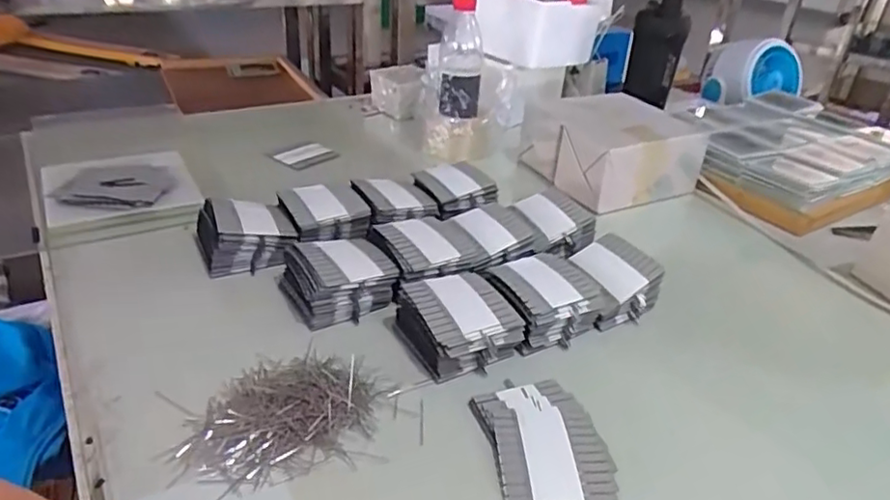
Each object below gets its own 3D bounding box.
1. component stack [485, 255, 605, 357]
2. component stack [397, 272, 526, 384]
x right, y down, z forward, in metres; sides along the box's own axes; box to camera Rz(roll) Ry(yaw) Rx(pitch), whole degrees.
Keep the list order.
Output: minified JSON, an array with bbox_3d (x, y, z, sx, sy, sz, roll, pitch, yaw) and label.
[{"bbox_3d":[0.097,0.046,0.595,0.098,0.038,0.100,-7,32,-19],"label":"component stack"},{"bbox_3d":[0.014,0.064,0.551,0.091,0.045,0.090,-13,35,-26],"label":"component stack"}]

